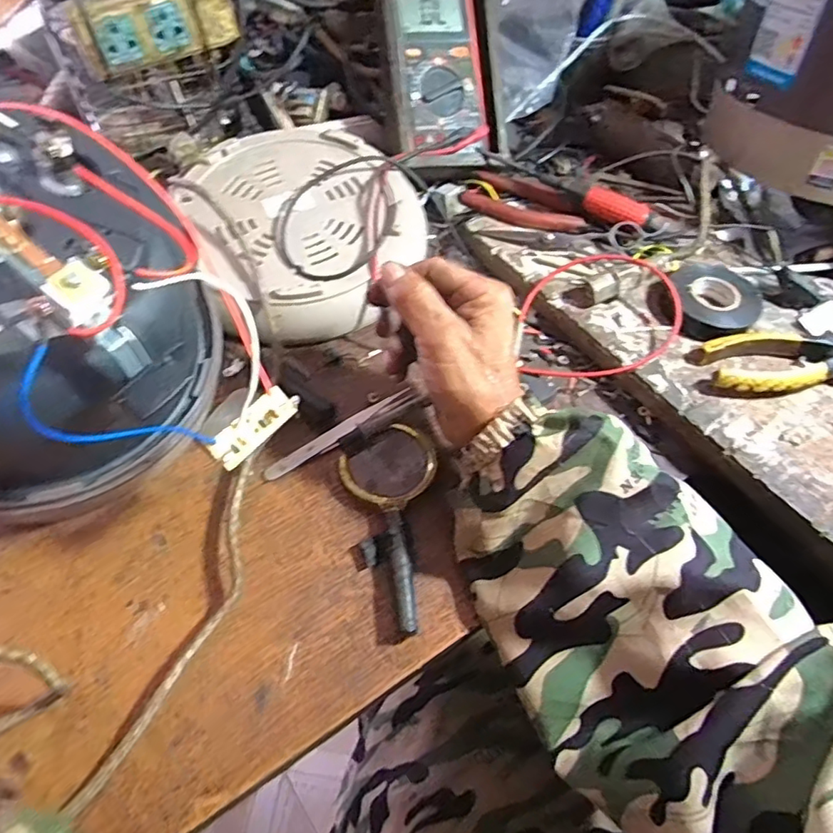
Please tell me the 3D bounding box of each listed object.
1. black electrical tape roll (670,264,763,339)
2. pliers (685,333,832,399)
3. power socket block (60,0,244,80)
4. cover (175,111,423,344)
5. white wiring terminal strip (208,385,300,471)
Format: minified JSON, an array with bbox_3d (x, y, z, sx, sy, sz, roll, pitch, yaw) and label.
[{"bbox_3d":[0.239,-0.091,0.453,0.069,0.023,0.066,24,59,13],"label":"black electrical tape roll"},{"bbox_3d":[0.292,-0.045,0.431,0.164,0.023,0.055,-10,58,-9],"label":"pliers"},{"bbox_3d":[-0.226,-0.346,0.493,0.133,0.053,0.028,-25,62,-17],"label":"power socket block"},{"bbox_3d":[-0.089,-0.166,0.476,0.193,0.046,0.214,-23,61,-16],"label":"cover"},{"bbox_3d":[-0.086,0.005,0.303,0.051,0.004,0.019,-46,110,-21],"label":"white wiring terminal strip"}]

